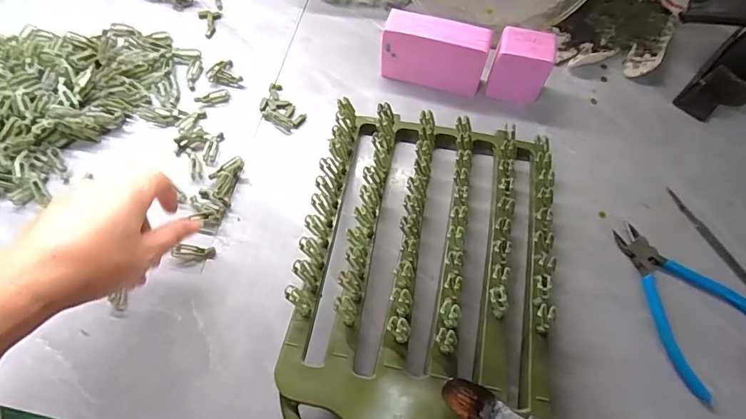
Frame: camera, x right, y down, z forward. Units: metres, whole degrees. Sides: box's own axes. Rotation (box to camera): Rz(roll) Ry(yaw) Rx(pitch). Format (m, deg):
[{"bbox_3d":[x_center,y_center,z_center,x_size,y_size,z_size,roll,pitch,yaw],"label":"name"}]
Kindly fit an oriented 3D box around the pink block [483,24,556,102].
[{"bbox_3d":[0.155,-0.150,0.457,0.057,0.069,0.035,15,66,5],"label":"pink block"}]

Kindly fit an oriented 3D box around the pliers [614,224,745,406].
[{"bbox_3d":[0.282,0.079,0.392,0.111,0.020,0.147,-29,70,-14],"label":"pliers"}]

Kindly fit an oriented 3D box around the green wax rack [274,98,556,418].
[{"bbox_3d":[0.041,0.062,0.358,0.205,0.069,0.312,8,65,2],"label":"green wax rack"}]

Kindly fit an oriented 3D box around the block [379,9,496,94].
[{"bbox_3d":[0.066,-0.169,0.471,0.108,0.073,0.036,13,66,4],"label":"block"}]

